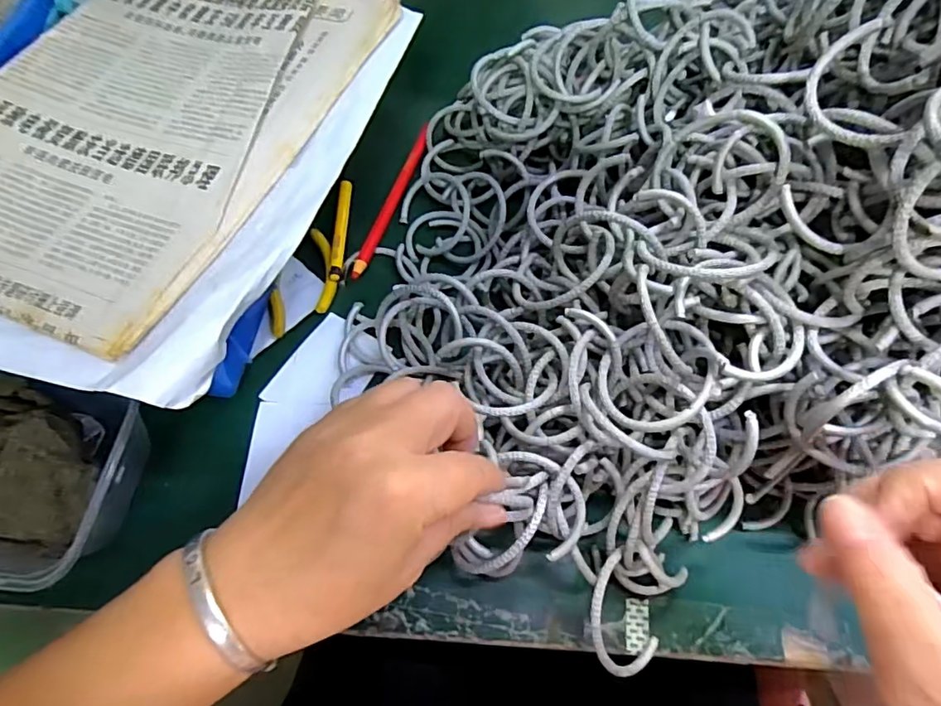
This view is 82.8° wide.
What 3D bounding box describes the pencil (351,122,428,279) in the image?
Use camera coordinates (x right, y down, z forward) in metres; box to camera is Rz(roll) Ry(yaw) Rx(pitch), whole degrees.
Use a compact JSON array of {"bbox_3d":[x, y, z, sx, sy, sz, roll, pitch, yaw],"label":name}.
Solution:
[{"bbox_3d":[-0.059,-0.116,0.401,0.010,0.009,0.147,17,66,5],"label":"pencil"}]

